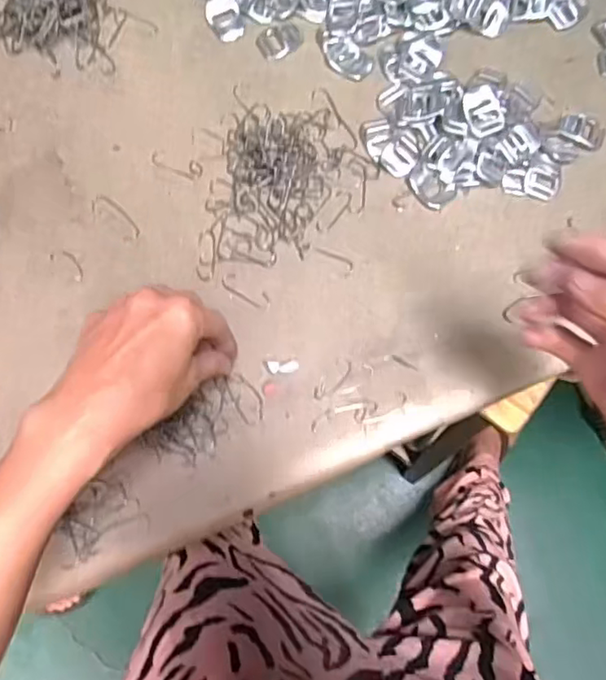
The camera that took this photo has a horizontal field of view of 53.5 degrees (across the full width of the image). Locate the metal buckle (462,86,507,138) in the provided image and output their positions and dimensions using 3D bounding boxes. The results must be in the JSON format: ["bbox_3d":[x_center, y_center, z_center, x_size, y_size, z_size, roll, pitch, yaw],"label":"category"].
[{"bbox_3d":[0.143,-0.183,0.479,0.028,0.004,0.040,-19,85,2],"label":"metal buckle"}]

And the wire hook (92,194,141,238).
[{"bbox_3d":[-0.149,-0.098,0.478,0.050,0.004,0.018,39,78,11],"label":"wire hook"}]

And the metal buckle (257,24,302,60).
[{"bbox_3d":[-0.020,-0.264,0.527,0.040,0.004,0.032,-31,75,-8],"label":"metal buckle"}]

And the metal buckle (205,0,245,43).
[{"bbox_3d":[-0.069,-0.285,0.532,0.029,0.006,0.047,-17,74,-4],"label":"metal buckle"}]

